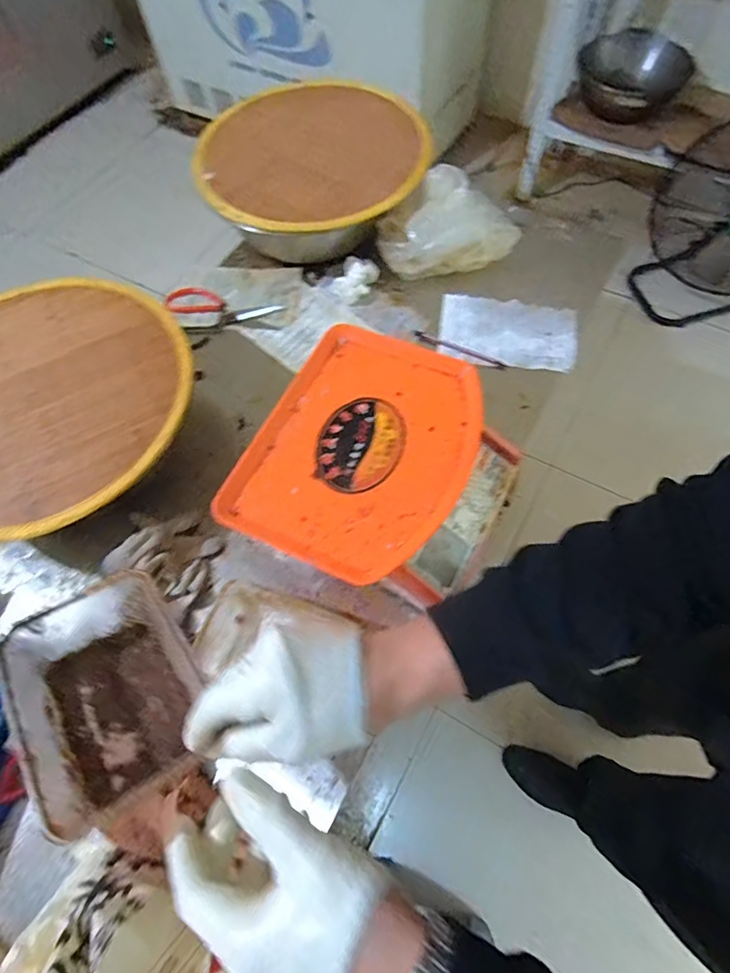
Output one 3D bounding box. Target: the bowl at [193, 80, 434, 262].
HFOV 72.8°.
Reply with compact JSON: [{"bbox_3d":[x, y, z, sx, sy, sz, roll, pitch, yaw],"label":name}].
[{"bbox_3d":[-0.083,-0.525,0.832,0.361,0.103,0.372,-1,64,3],"label":"bowl"}]

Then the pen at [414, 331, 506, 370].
[{"bbox_3d":[0.144,-0.209,0.754,0.146,0.014,0.015,22,67,13],"label":"pen"}]

